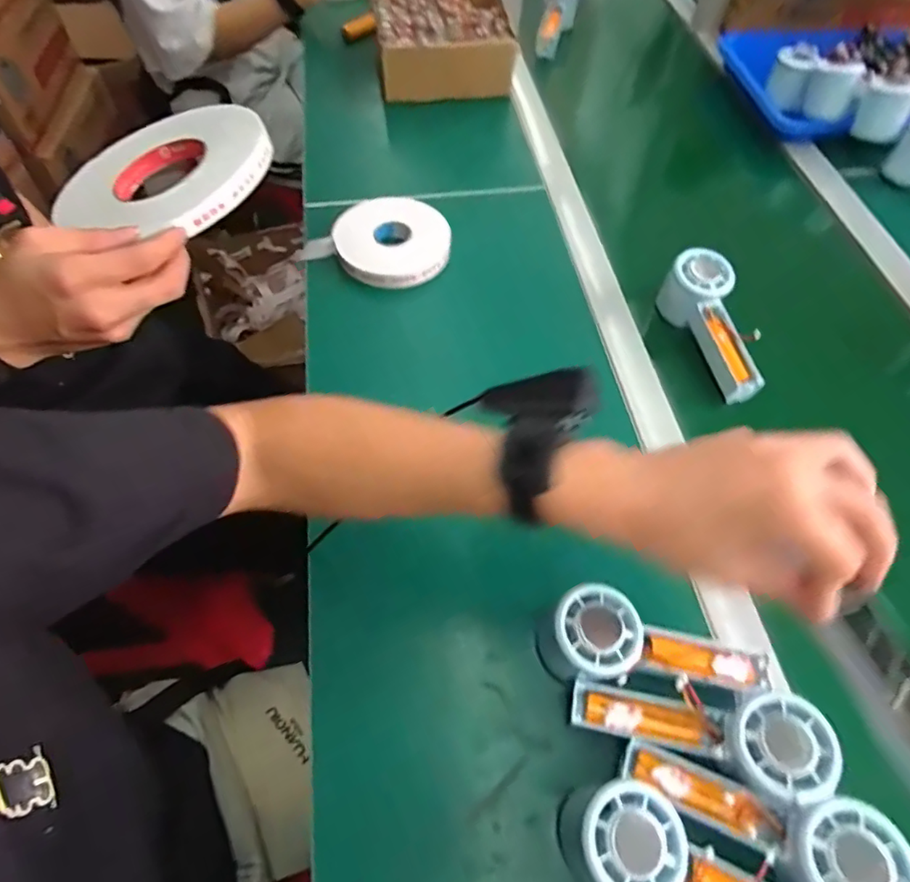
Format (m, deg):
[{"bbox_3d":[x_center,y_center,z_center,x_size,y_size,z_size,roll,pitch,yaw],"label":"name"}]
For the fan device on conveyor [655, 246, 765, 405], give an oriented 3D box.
[{"bbox_3d":[0.253,-0.110,0.552,0.054,0.061,0.154,-14,72,-10],"label":"fan device on conveyor"}]

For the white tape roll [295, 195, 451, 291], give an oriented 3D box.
[{"bbox_3d":[-0.079,-0.228,0.636,0.144,0.029,0.144,1,58,-1],"label":"white tape roll"}]

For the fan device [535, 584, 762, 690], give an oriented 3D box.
[{"bbox_3d":[0.136,0.145,0.383,0.151,0.059,0.052,12,58,5],"label":"fan device"}]

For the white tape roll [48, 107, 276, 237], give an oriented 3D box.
[{"bbox_3d":[-0.218,-0.209,0.431,0.167,0.017,0.149,12,63,22],"label":"white tape roll"}]

